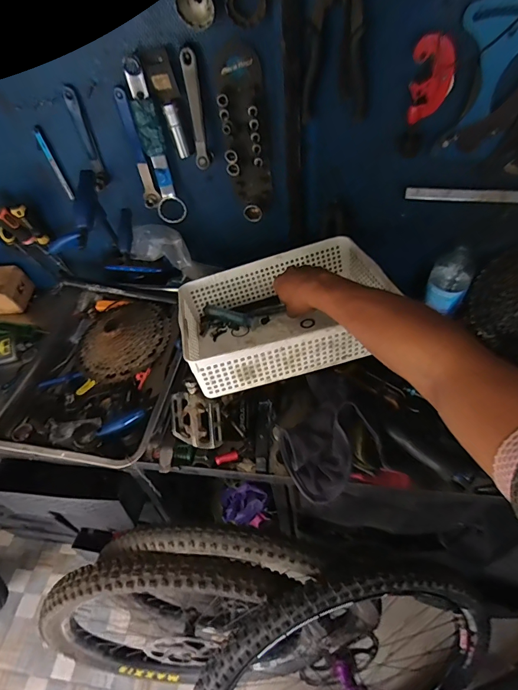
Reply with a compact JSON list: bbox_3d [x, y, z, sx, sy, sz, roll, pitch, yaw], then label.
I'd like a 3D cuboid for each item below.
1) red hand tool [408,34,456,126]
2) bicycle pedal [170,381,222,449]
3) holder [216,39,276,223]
[{"bbox_3d":[0.234,-0.357,0.532,0.058,0.100,0.015,2,52,8],"label":"red hand tool"},{"bbox_3d":[-0.107,0.116,0.657,0.107,0.112,0.028,-10,5,36],"label":"bicycle pedal"},{"bbox_3d":[-0.021,-0.327,0.632,0.073,0.247,0.042,-5,51,3],"label":"holder"}]

